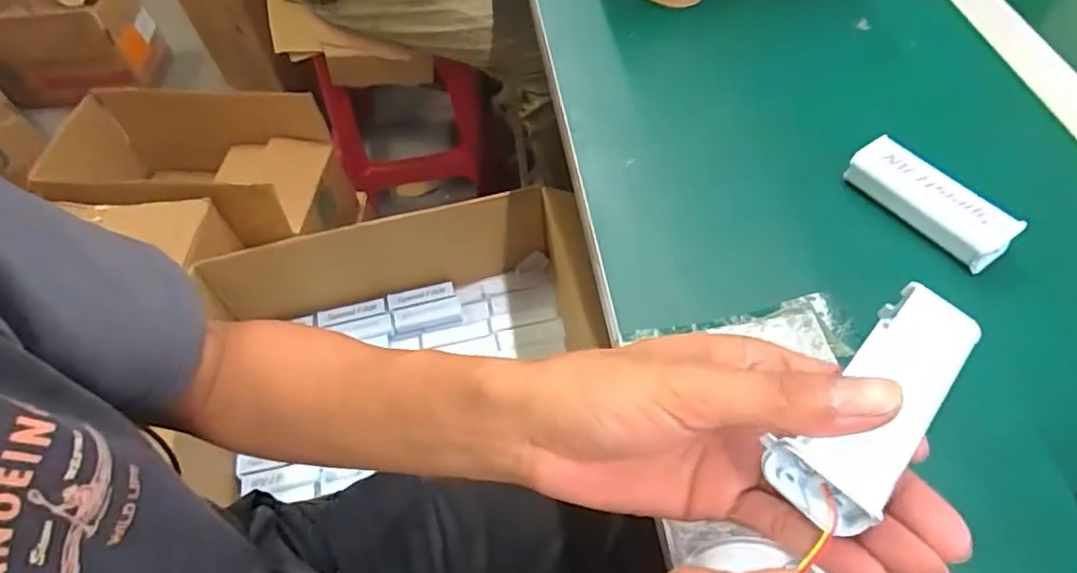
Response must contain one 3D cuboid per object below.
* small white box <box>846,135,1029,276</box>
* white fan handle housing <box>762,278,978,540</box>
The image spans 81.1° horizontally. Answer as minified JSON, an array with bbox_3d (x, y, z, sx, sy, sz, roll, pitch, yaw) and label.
[{"bbox_3d":[0.248,-0.055,0.401,0.030,0.024,0.101,-31,59,-16],"label":"small white box"},{"bbox_3d":[0.126,0.039,0.229,0.035,0.023,0.102,34,66,24],"label":"white fan handle housing"}]

